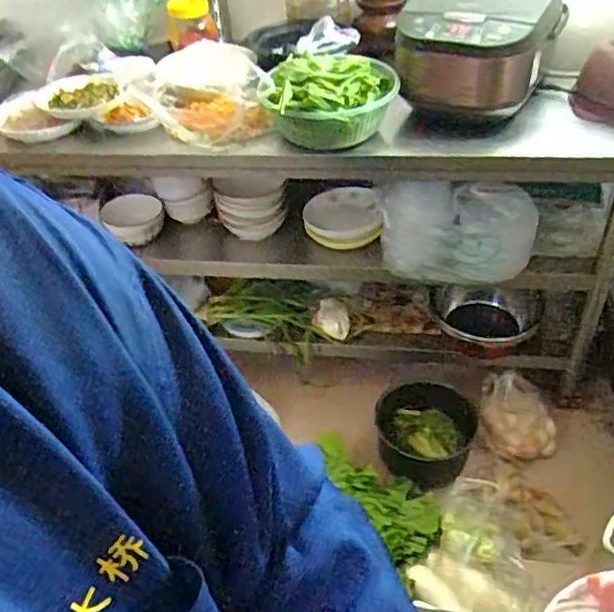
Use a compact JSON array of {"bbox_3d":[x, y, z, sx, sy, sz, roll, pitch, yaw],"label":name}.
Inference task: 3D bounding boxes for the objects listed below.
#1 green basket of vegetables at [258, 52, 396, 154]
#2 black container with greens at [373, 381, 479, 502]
[{"bbox_3d":[0.041,-0.375,1.151,0.223,0.116,0.187,20,48,26],"label":"green basket of vegetables"},{"bbox_3d":[0.295,0.327,1.565,0.249,0.127,0.299,2,43,9],"label":"black container with greens"}]

